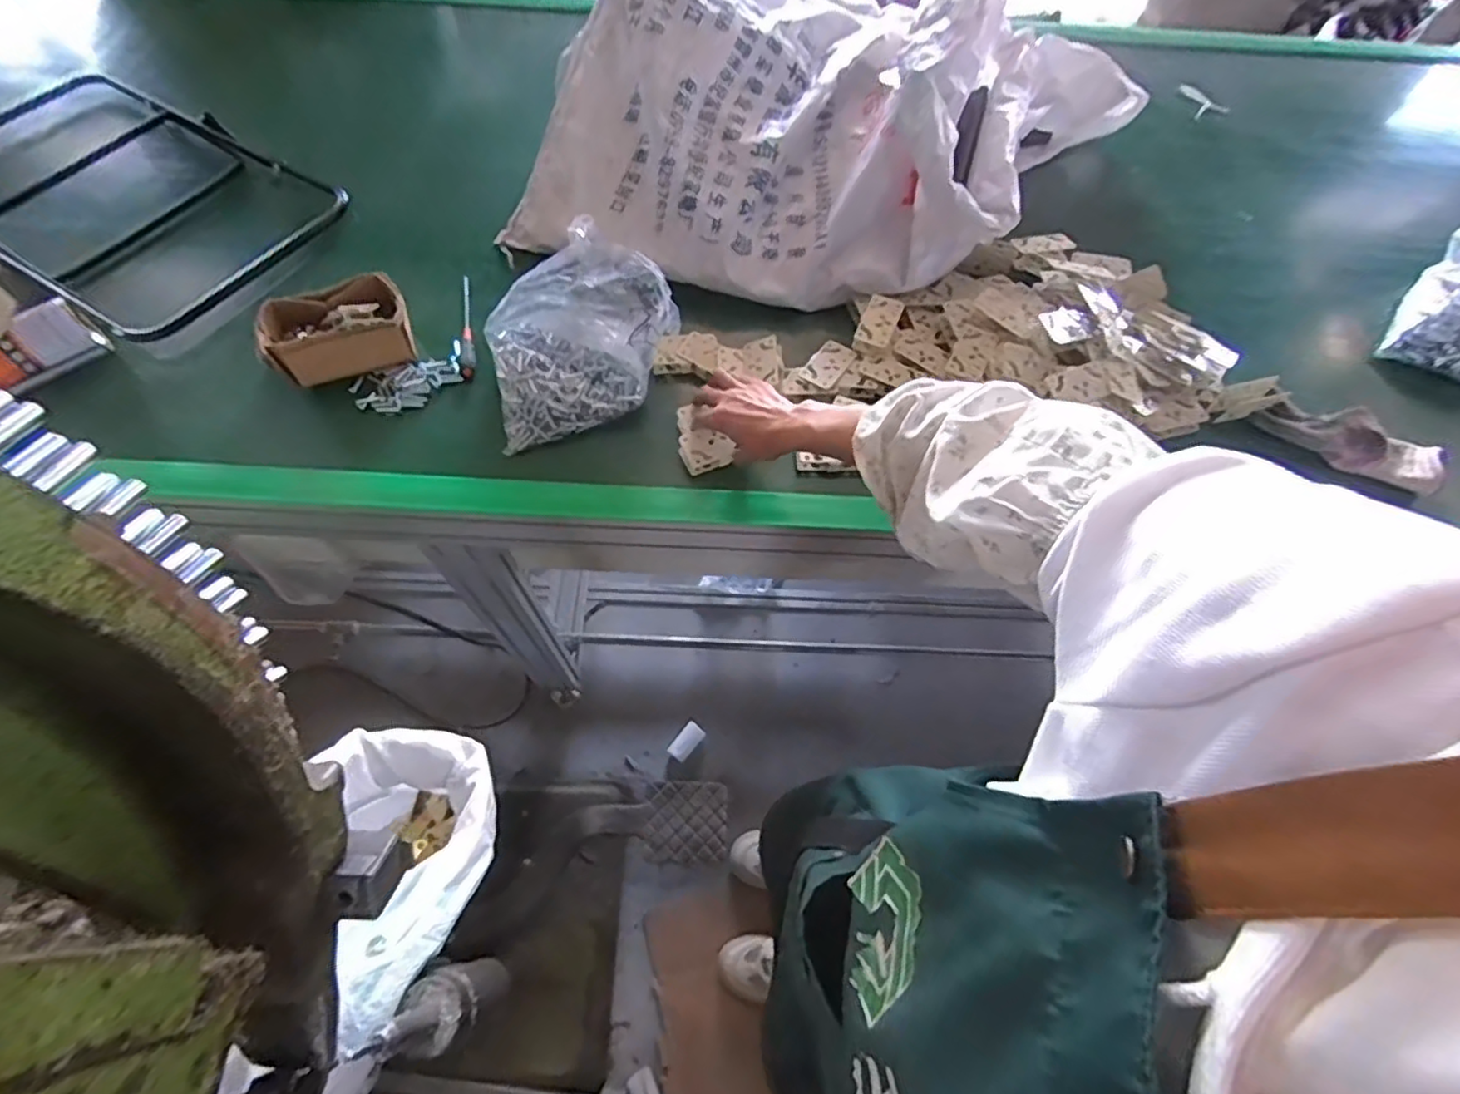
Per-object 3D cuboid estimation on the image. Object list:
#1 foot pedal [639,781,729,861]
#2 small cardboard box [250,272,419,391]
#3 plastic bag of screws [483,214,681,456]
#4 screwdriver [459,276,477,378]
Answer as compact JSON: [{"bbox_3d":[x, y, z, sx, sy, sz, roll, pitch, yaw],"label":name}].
[{"bbox_3d":[-0.080,0.500,1.177,0.149,0.030,0.130,9,68,-13],"label":"foot pedal"},{"bbox_3d":[-0.454,-0.250,0.751,0.157,0.061,0.101,-25,67,-15],"label":"small cardboard box"},{"bbox_3d":[-0.179,-0.244,0.726,0.215,0.101,0.196,-22,66,-13],"label":"plastic bag of screws"},{"bbox_3d":[-0.325,-0.270,0.795,0.019,0.020,0.157,-11,64,-8],"label":"screwdriver"}]

